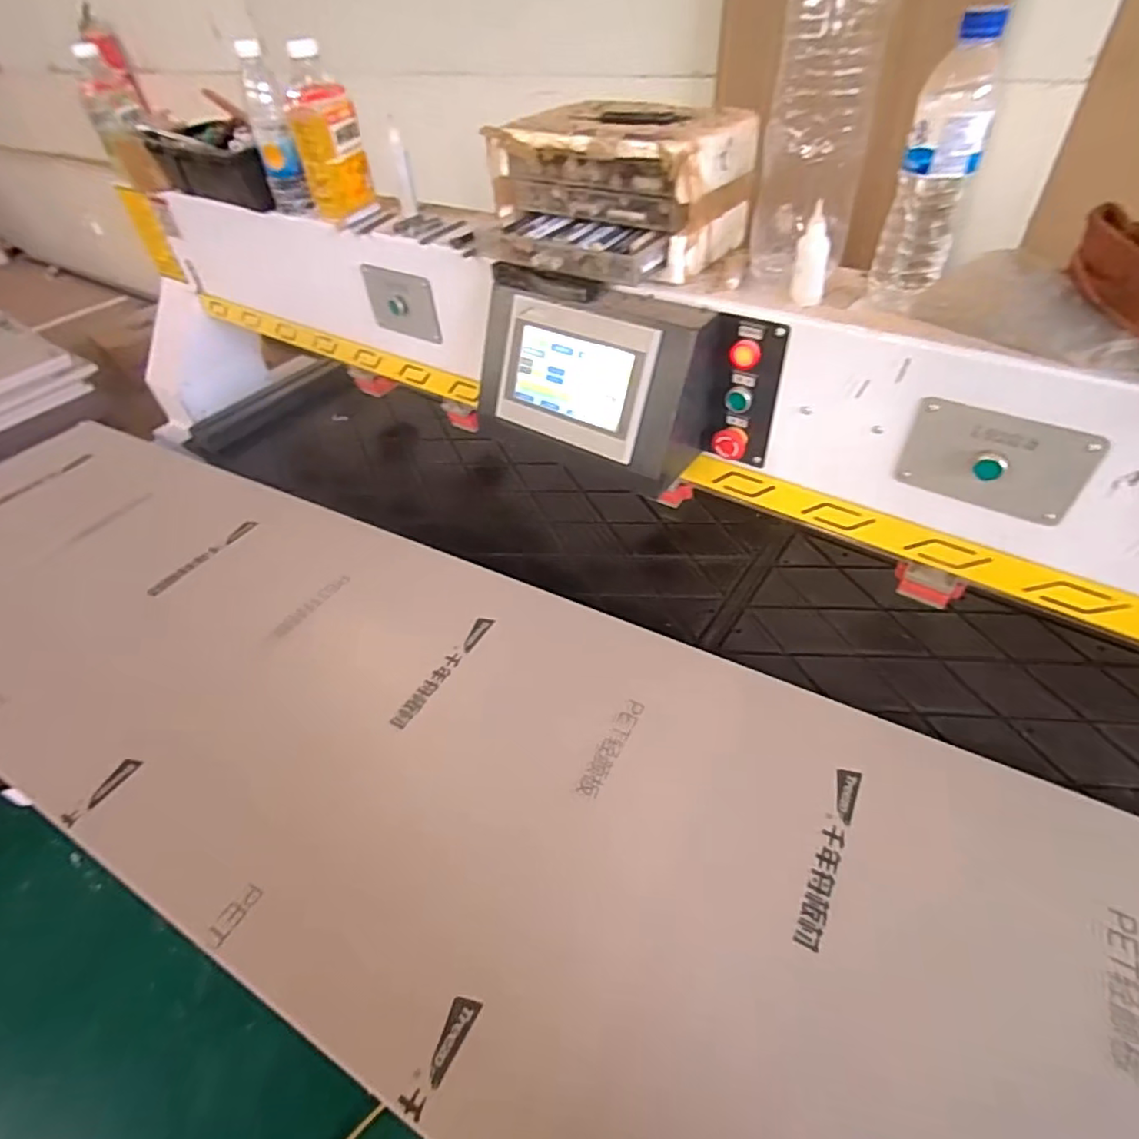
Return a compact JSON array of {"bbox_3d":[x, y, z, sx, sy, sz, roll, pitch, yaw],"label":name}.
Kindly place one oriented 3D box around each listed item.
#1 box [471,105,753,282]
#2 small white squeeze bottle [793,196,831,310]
[{"bbox_3d":[0.035,-0.437,0.706,0.279,0.127,0.213,30,55,30],"label":"box"},{"bbox_3d":[0.243,-0.312,0.609,0.025,0.086,0.028,-2,46,4],"label":"small white squeeze bottle"}]

